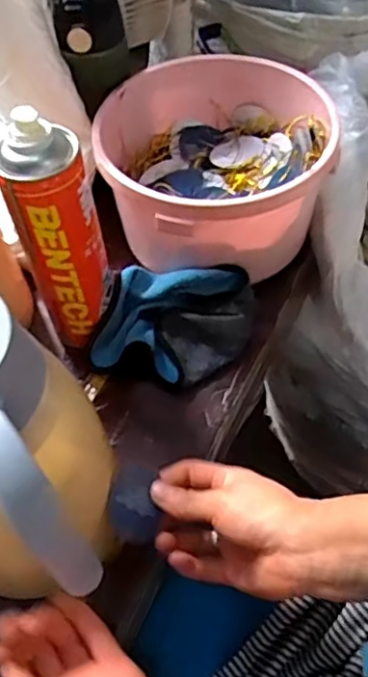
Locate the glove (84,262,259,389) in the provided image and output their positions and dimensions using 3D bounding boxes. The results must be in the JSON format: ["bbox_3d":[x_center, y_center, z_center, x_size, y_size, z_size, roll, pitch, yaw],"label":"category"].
[{"bbox_3d":[-0.009,-0.019,0.551,0.136,0.046,0.110,10,57,10],"label":"glove"}]

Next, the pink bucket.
[{"bbox_3d":[0.030,-0.164,0.579,0.211,0.110,0.212,-1,55,2],"label":"pink bucket"}]

